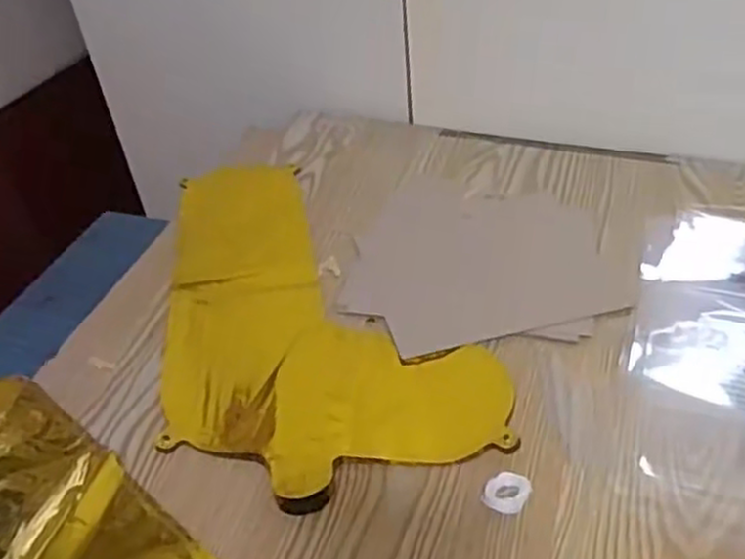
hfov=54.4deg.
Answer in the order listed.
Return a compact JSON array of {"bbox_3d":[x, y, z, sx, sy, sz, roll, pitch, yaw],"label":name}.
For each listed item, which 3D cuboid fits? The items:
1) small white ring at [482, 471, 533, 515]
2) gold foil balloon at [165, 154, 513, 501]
[{"bbox_3d":[0.083,0.131,0.447,0.026,0.008,0.028,-4,41,3],"label":"small white ring"},{"bbox_3d":[-0.055,0.005,0.608,0.231,0.008,0.389,-12,41,-6],"label":"gold foil balloon"}]

